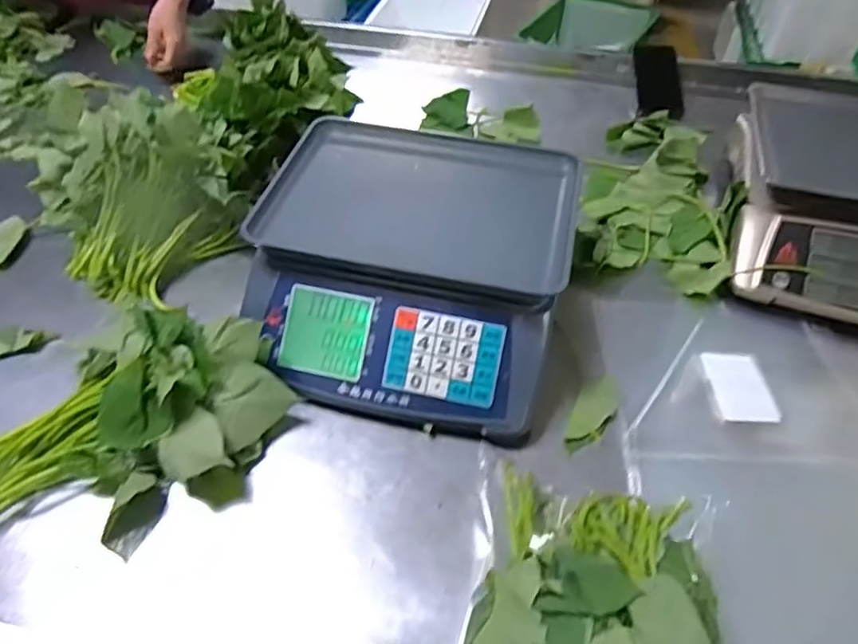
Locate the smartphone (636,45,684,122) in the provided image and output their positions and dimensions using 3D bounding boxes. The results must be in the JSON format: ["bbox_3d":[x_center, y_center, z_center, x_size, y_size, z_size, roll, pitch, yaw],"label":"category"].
[{"bbox_3d":[0.397,-0.416,1.041,0.073,0.011,0.167,3,69,9],"label":"smartphone"}]

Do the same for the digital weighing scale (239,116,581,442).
[{"bbox_3d":[-0.015,-0.074,0.680,0.318,0.133,0.347,11,50,8],"label":"digital weighing scale"}]

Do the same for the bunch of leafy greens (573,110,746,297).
[{"bbox_3d":[0.313,-0.197,0.842,0.197,0.063,0.368,12,50,9],"label":"bunch of leafy greens"}]

